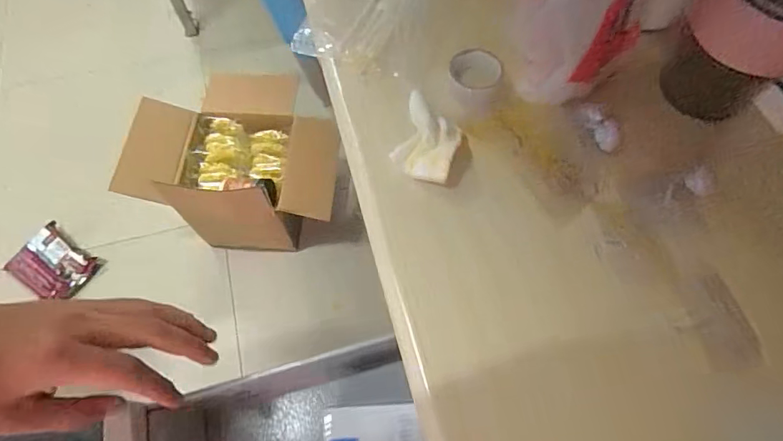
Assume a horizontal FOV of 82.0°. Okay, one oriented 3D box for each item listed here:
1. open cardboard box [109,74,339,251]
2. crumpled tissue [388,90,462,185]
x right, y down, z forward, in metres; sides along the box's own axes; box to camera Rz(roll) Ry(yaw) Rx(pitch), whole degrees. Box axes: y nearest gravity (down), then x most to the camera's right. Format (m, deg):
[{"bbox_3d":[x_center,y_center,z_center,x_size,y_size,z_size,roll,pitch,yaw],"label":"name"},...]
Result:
[{"bbox_3d":[-0.318,-0.132,1.008,0.347,0.327,0.320,-2,64,-1],"label":"open cardboard box"},{"bbox_3d":[0.027,-0.061,0.329,0.043,0.018,0.061,16,65,7],"label":"crumpled tissue"}]

